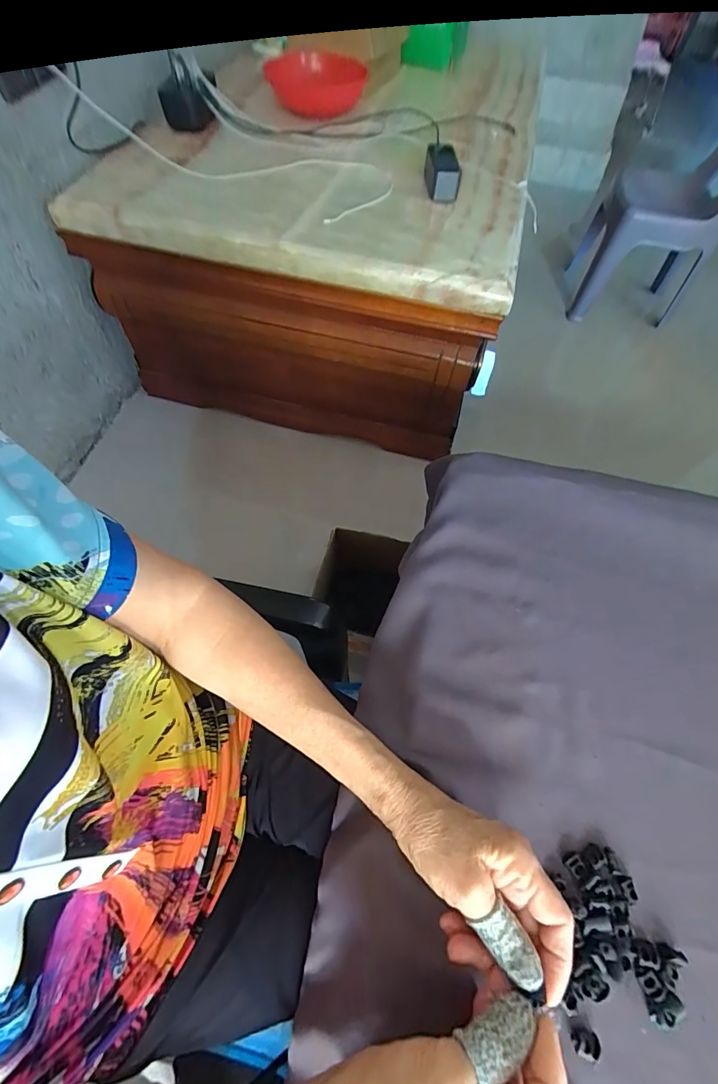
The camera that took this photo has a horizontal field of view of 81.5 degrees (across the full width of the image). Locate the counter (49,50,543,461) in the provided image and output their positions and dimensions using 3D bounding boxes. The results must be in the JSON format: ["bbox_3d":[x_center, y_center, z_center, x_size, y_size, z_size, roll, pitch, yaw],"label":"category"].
[{"bbox_3d":[-0.102,-0.728,1.136,0.888,0.511,0.765,15,62,4],"label":"counter"}]

